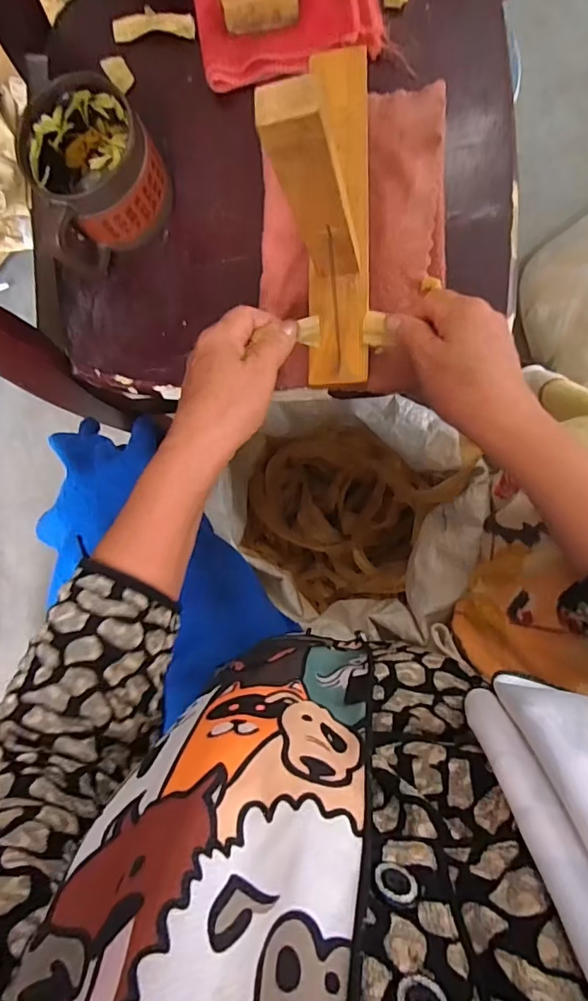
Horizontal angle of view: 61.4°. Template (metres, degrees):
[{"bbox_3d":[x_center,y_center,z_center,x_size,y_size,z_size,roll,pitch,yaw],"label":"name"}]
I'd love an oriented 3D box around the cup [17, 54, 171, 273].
[{"bbox_3d":[-0.161,-0.263,0.398,0.104,0.075,0.114,0,88,8],"label":"cup"}]

